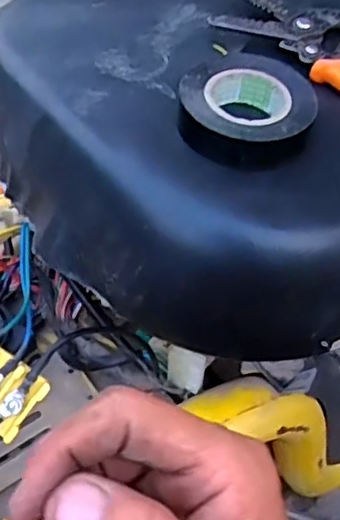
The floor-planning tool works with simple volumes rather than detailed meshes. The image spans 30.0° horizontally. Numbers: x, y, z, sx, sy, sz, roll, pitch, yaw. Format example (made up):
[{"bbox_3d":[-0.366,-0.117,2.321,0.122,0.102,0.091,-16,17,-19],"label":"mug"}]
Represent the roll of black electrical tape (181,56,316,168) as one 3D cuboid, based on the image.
[{"bbox_3d":[0.035,-0.066,0.286,0.060,0.018,0.055,0,53,0],"label":"roll of black electrical tape"}]

